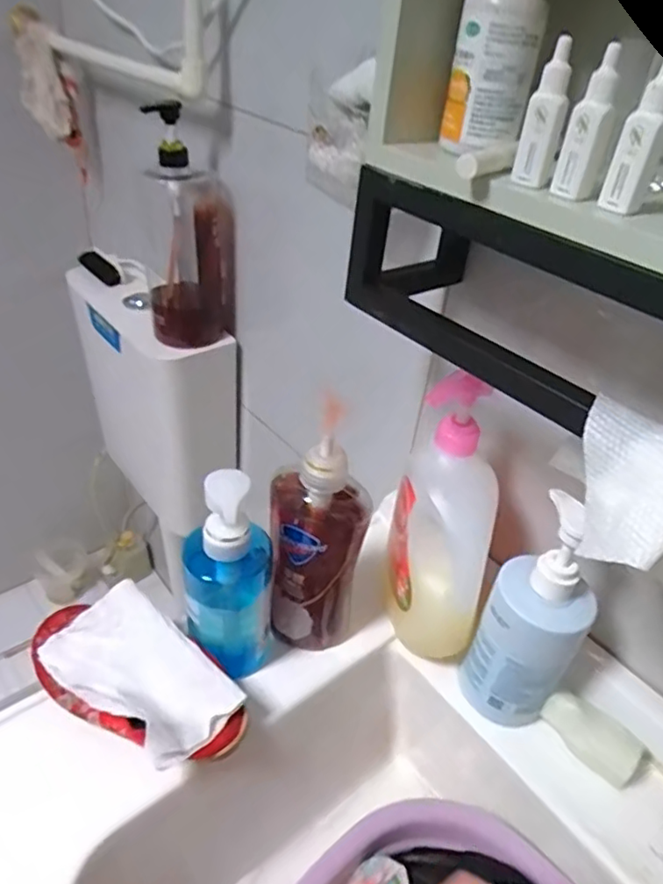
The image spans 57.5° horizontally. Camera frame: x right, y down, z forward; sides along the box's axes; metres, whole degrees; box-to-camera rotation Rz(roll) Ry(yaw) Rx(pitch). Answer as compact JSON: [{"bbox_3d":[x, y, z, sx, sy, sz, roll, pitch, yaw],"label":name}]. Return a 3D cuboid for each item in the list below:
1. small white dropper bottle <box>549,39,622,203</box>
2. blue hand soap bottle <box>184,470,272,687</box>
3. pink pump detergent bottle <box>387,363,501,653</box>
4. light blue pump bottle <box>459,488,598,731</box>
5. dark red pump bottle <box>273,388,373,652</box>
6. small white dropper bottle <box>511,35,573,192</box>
[{"bbox_3d":[0.130,-0.160,0.306,0.017,0.067,0.015,16,38,12],"label":"small white dropper bottle"},{"bbox_3d":[-0.080,0.102,0.471,0.066,0.195,0.053,1,38,-8],"label":"blue hand soap bottle"},{"bbox_3d":[0.092,0.068,0.510,0.076,0.246,0.077,6,14,-1],"label":"pink pump detergent bottle"},{"bbox_3d":[0.155,0.138,0.463,0.073,0.197,0.058,26,41,23],"label":"light blue pump bottle"},{"bbox_3d":[-0.009,0.072,0.482,0.072,0.229,0.055,4,38,-4],"label":"dark red pump bottle"},{"bbox_3d":[0.112,-0.171,0.318,0.019,0.066,0.010,16,38,12],"label":"small white dropper bottle"}]

